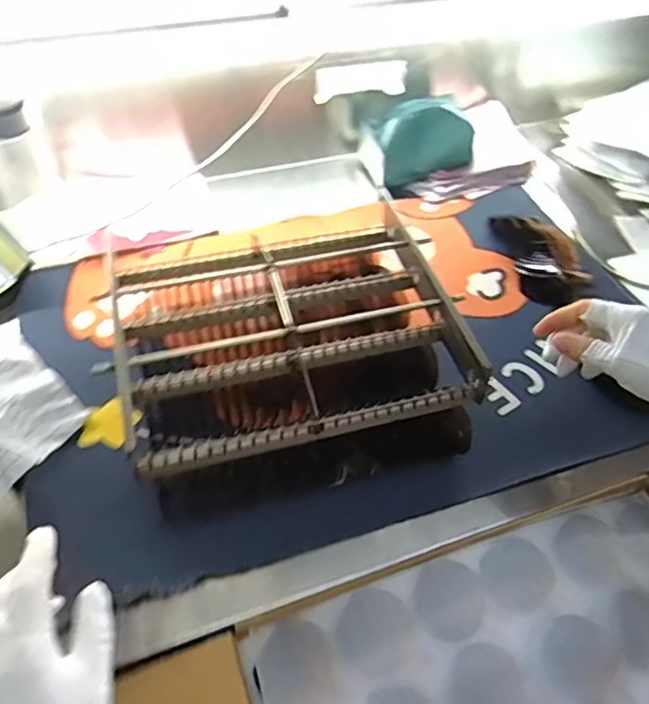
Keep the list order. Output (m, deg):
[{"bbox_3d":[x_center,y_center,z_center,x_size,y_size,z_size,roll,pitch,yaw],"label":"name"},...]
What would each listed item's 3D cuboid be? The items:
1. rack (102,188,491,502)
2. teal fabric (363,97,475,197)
[{"bbox_3d":[-0.034,-0.010,0.598,0.299,0.117,0.262,-10,51,-12],"label":"rack"},{"bbox_3d":[0.131,-0.295,0.865,0.130,0.085,0.093,-20,53,-19],"label":"teal fabric"}]

